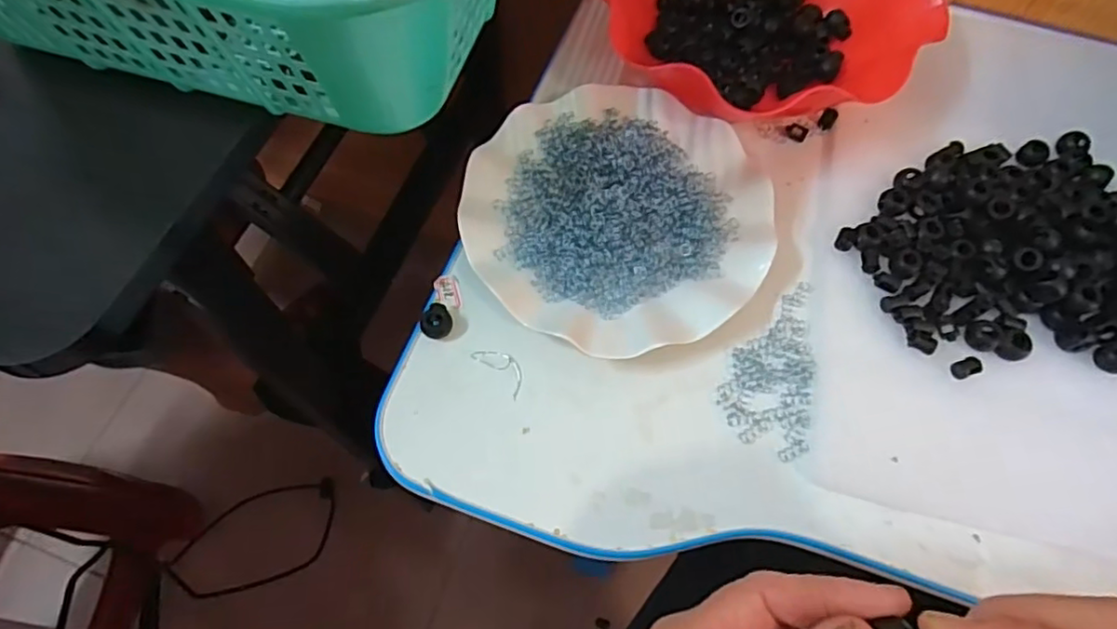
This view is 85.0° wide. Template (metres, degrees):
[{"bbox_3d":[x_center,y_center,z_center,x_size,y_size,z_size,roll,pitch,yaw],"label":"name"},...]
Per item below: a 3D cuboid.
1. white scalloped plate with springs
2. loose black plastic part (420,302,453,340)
[{"bbox_3d":[0.037,-0.061,0.369,0.178,0.020,0.175,0,67,-1],"label":"white scalloped plate with springs"},{"bbox_3d":[-0.068,0.003,0.347,0.015,0.011,0.020,23,69,9],"label":"loose black plastic part"}]

